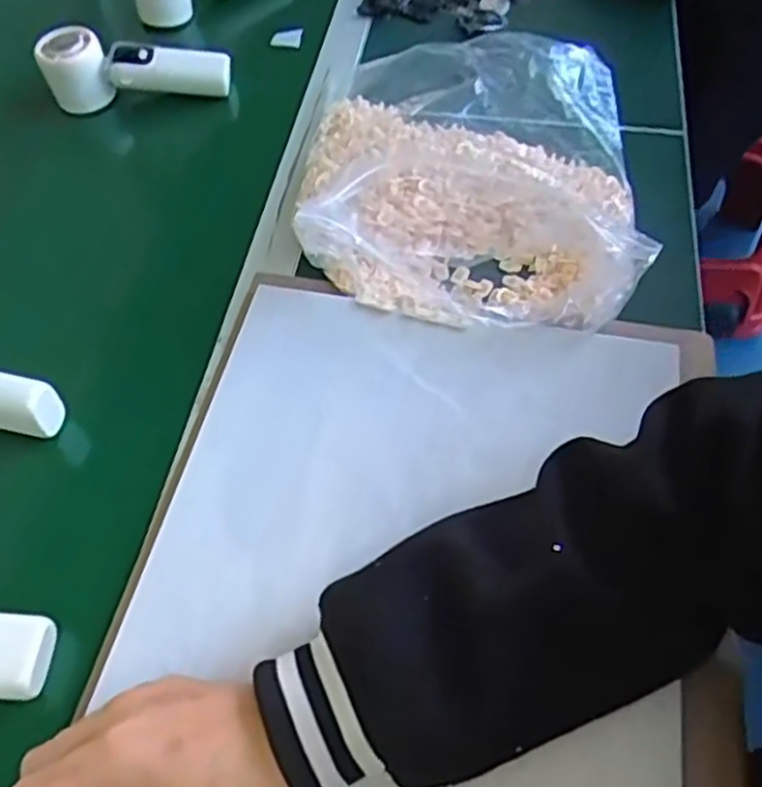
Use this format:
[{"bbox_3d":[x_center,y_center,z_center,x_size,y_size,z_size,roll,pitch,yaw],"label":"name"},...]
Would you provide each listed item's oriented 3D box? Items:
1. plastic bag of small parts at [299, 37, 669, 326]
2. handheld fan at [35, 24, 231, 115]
[{"bbox_3d":[0.067,-0.171,0.579,0.251,0.072,0.269,3,57,3],"label":"plastic bag of small parts"},{"bbox_3d":[-0.227,-0.303,0.697,0.169,0.056,0.050,-3,56,1],"label":"handheld fan"}]

